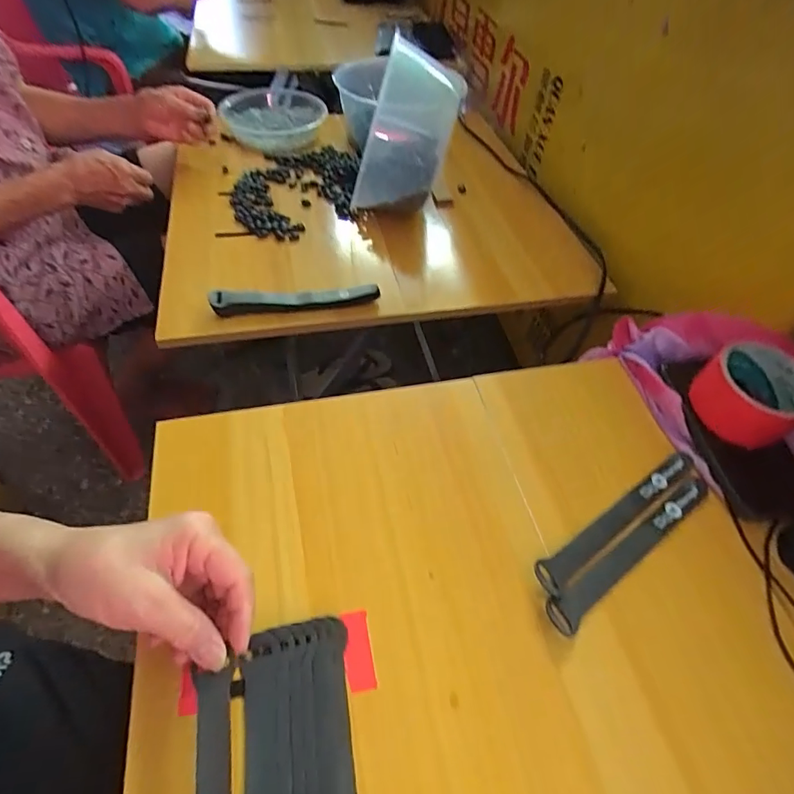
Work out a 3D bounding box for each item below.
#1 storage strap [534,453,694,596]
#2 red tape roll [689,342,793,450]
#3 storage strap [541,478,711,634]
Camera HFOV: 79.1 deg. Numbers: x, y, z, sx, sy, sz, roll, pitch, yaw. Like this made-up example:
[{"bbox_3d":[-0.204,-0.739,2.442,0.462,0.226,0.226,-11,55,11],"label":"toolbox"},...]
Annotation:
[{"bbox_3d":[0.183,0.095,0.390,0.193,0.009,0.021,-28,60,-23],"label":"storage strap"},{"bbox_3d":[0.320,-0.005,0.429,0.083,0.053,0.079,2,53,-3],"label":"red tape roll"},{"bbox_3d":[0.188,0.116,0.376,0.191,0.008,0.023,-28,60,-23],"label":"storage strap"}]

